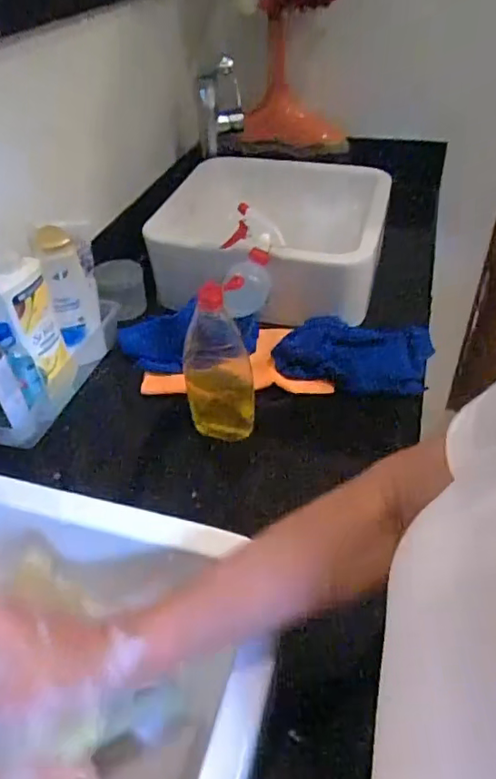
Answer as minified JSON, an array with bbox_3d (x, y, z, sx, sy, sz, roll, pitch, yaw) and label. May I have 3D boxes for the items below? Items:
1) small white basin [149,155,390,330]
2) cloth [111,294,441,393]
[{"bbox_3d":[0.045,-0.290,1.000,0.378,0.184,0.383,9,43,13],"label":"small white basin"},{"bbox_3d":[0.032,-0.062,0.839,0.492,0.063,0.164,3,42,7],"label":"cloth"}]

